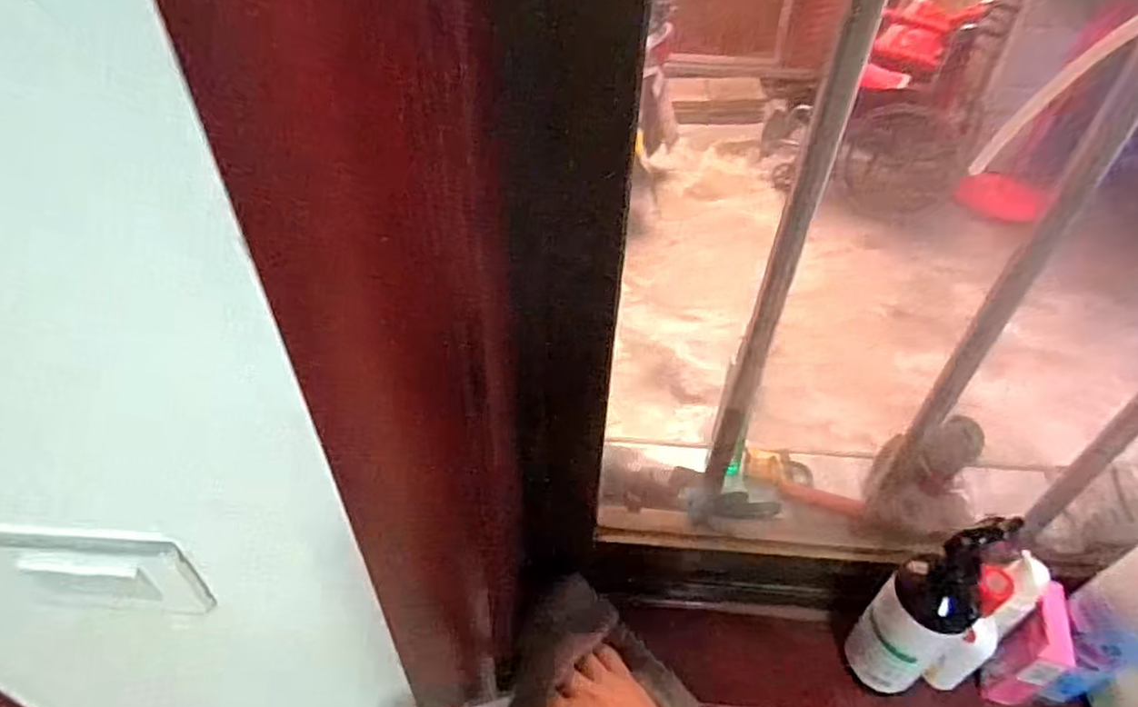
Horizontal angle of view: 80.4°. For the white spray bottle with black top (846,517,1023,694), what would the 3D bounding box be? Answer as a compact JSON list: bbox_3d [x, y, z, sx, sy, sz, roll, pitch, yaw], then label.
[{"bbox_3d":[0.253,0.176,0.471,0.057,0.186,0.055,-28,53,-27],"label":"white spray bottle with black top"}]

